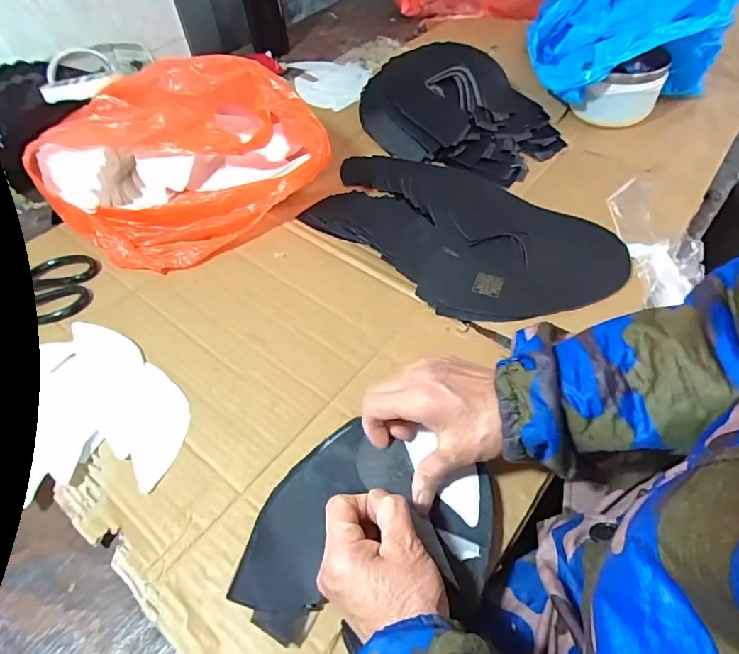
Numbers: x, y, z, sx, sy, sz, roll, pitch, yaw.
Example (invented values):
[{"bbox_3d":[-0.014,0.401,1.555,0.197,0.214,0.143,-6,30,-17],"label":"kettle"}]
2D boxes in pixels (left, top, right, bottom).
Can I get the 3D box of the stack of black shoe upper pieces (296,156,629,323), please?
[{"bbox_3d":[0.098,-0.120,0.559,0.361,0.027,0.201,37,63,25],"label":"stack of black shoe upper pieces"}]

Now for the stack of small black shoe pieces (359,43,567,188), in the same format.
[{"bbox_3d":[0.120,-0.332,0.687,0.315,0.068,0.227,35,62,24],"label":"stack of small black shoe pieces"}]

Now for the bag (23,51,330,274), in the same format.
[{"bbox_3d":[-0.231,-0.213,0.569,0.293,0.130,0.247,-24,57,-16],"label":"bag"}]

